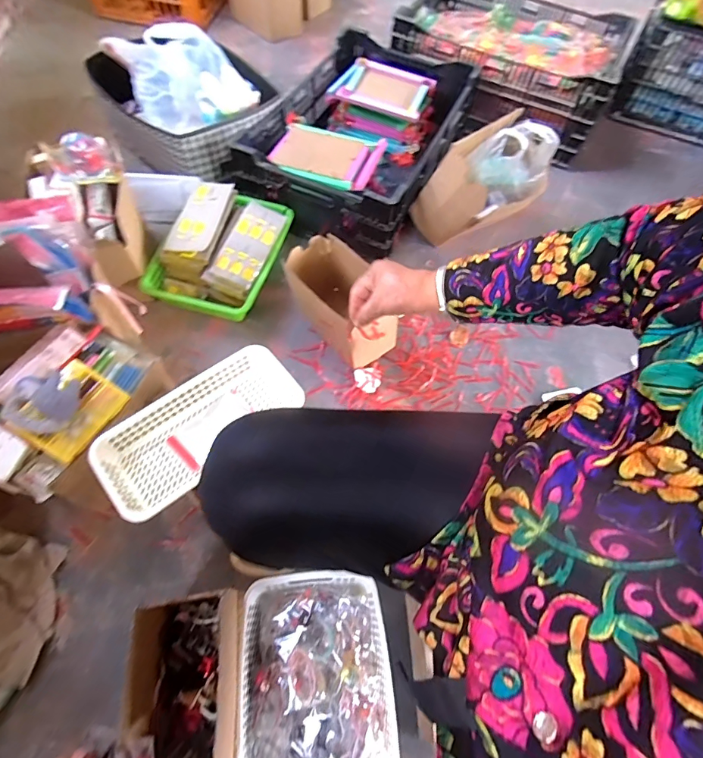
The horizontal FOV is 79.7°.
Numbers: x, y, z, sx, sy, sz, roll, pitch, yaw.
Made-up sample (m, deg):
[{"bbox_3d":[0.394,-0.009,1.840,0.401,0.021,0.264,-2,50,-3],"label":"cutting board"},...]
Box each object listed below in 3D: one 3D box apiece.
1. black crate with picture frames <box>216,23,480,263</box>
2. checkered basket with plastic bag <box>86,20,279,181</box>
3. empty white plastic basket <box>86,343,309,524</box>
[{"bbox_3d":[0.024,-0.623,1.108,0.422,0.197,0.626,23,63,10],"label":"black crate with picture frames"},{"bbox_3d":[-0.405,-0.682,1.068,0.345,0.246,0.415,-32,68,-18],"label":"checkered basket with plastic bag"},{"bbox_3d":[-0.202,0.067,0.585,0.271,0.055,0.130,-39,70,-21],"label":"empty white plastic basket"}]

